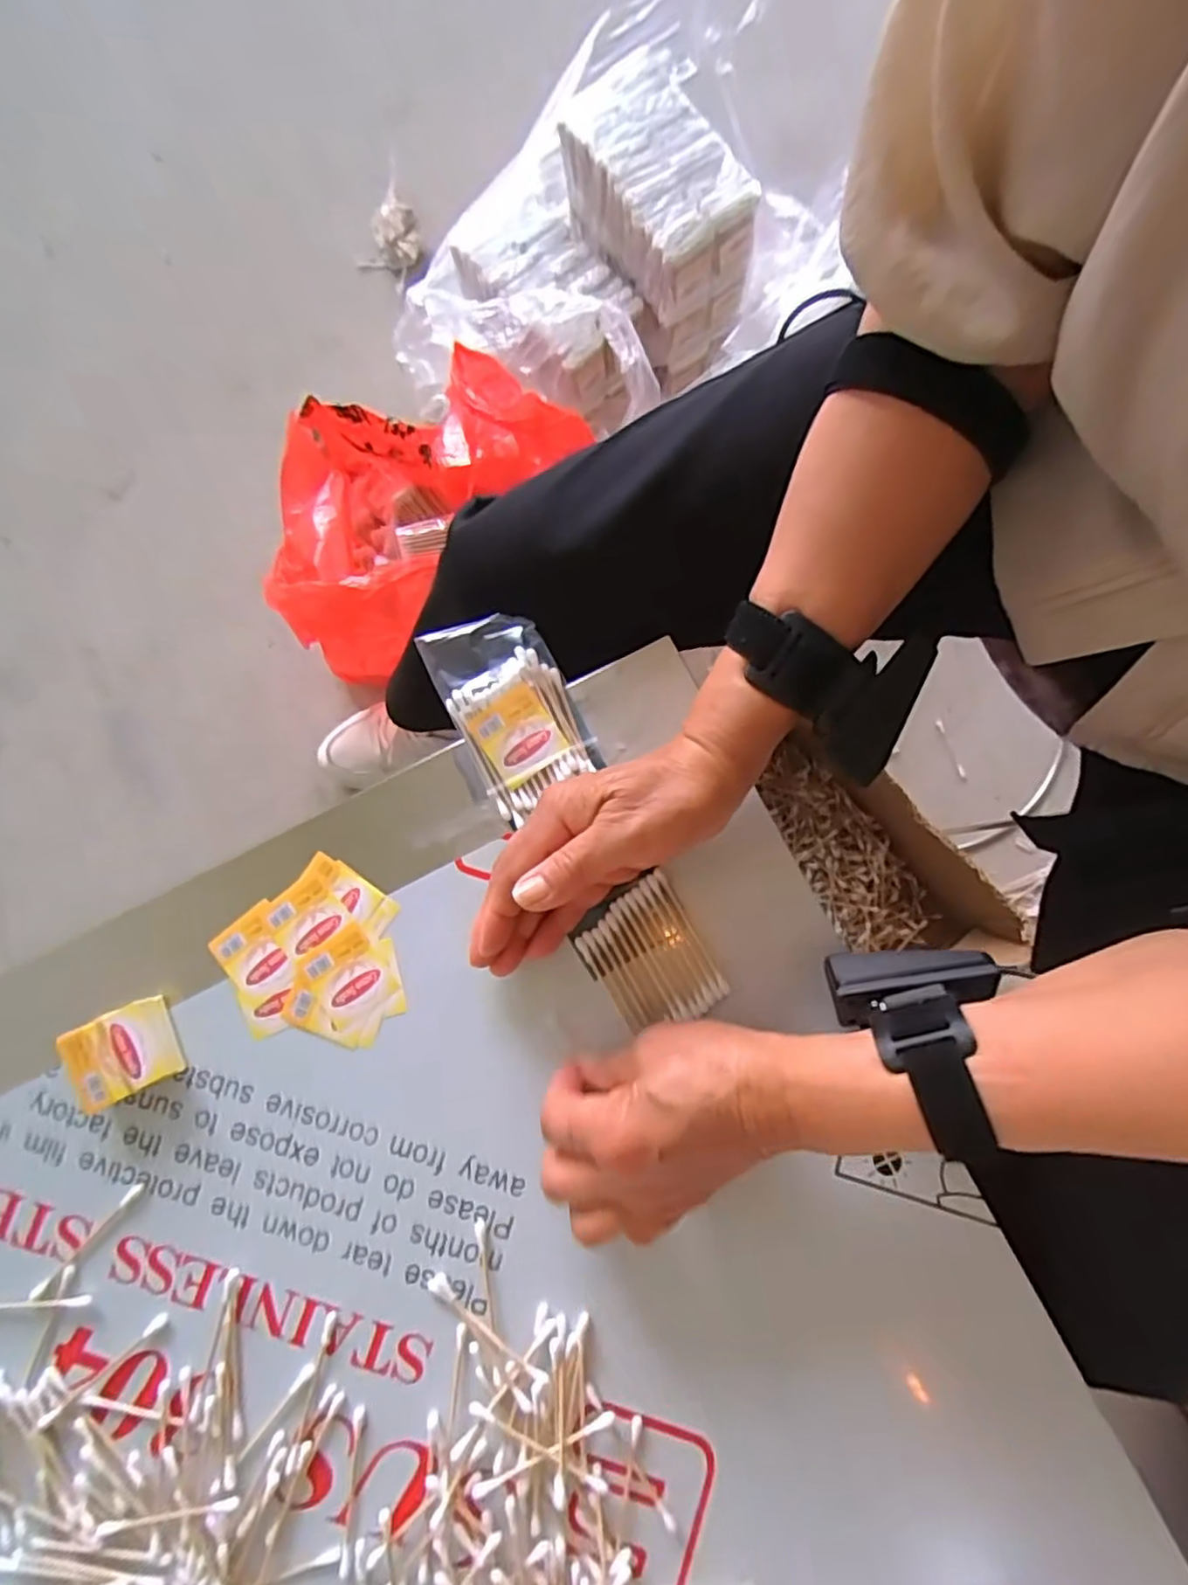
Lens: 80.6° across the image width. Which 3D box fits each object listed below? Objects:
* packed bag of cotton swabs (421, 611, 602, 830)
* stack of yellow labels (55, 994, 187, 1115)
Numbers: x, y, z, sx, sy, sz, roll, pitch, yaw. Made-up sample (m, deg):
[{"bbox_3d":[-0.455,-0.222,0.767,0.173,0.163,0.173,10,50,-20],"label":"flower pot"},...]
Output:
[{"bbox_3d":[-0.047,-0.046,0.377,0.070,0.015,0.105,-26,80,-6],"label":"packed bag of cotton swabs"},{"bbox_3d":[-0.240,0.133,0.359,0.049,0.023,0.041,-25,80,-6],"label":"stack of yellow labels"}]

